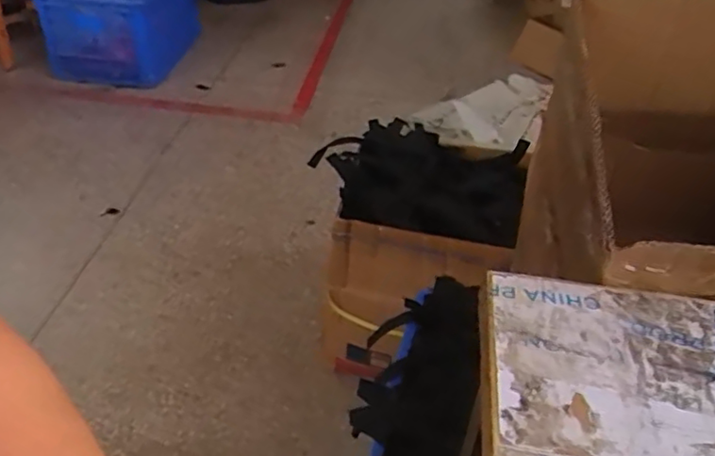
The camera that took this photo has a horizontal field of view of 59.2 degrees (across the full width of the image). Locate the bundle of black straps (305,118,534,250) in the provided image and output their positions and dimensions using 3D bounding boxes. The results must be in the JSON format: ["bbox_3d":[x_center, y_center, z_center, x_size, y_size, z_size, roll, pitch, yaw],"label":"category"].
[{"bbox_3d":[0.106,-0.110,1.219,0.422,0.067,0.331,10,39,8],"label":"bundle of black straps"}]

